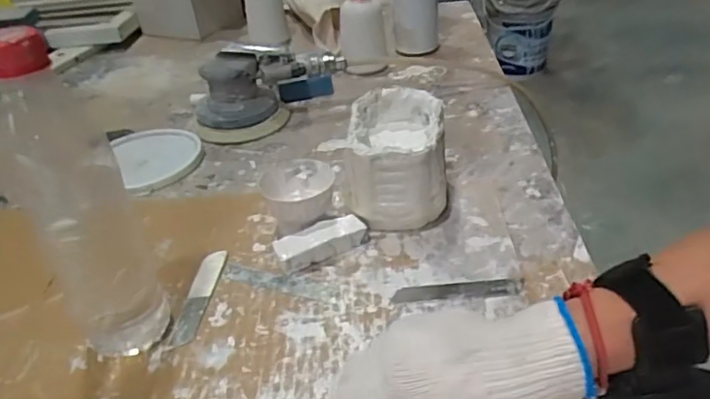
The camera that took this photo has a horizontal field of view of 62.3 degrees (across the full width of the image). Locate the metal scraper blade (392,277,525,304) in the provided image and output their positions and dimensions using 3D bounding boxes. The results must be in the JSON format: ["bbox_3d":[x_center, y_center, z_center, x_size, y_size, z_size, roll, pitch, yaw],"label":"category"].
[{"bbox_3d":[0.077,0.068,0.440,0.096,0.004,0.016,-6,34,1],"label":"metal scraper blade"}]

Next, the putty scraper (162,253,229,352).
[{"bbox_3d":[-0.122,0.074,0.455,0.019,0.006,0.101,-2,35,8],"label":"putty scraper"}]

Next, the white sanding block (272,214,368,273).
[{"bbox_3d":[-0.027,0.035,0.484,0.075,0.023,0.025,-19,36,-17],"label":"white sanding block"}]

